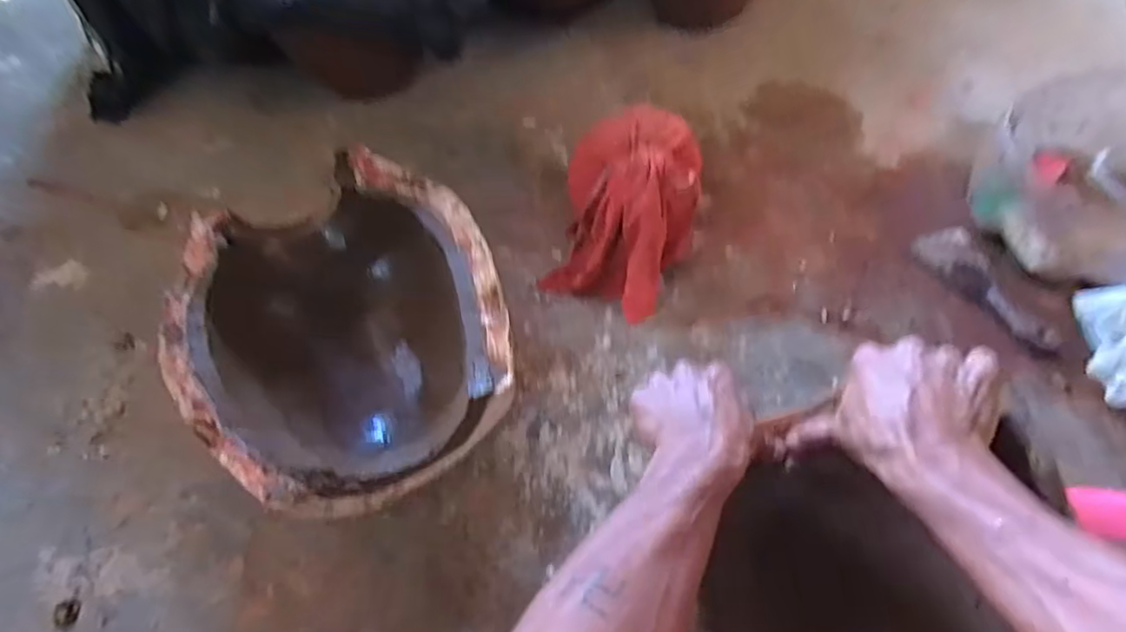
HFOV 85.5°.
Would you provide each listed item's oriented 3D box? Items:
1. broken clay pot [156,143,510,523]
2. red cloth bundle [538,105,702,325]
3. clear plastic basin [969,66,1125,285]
[{"bbox_3d":[-0.206,0.028,0.616,0.283,0.160,0.311,-2,57,4],"label":"broken clay pot"},{"bbox_3d":[0.078,-0.138,0.731,0.163,0.115,0.248,14,59,14],"label":"red cloth bundle"},{"bbox_3d":[0.622,-0.151,0.706,0.247,0.130,0.271,-2,57,4],"label":"clear plastic basin"}]

